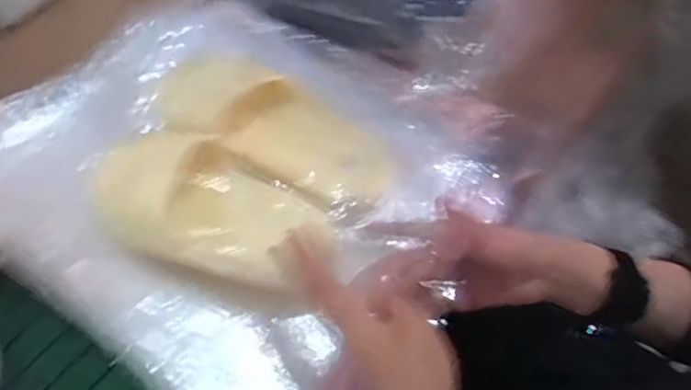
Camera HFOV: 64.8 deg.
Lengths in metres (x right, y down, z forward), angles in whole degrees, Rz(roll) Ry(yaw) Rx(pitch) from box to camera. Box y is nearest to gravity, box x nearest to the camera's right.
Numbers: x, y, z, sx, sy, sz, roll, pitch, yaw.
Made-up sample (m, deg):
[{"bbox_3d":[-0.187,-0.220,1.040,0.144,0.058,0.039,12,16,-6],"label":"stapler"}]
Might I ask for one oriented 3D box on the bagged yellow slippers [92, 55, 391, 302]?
[{"bbox_3d":[-0.098,-0.021,0.472,0.224,0.068,0.187,26,66,13],"label":"bagged yellow slippers"}]

